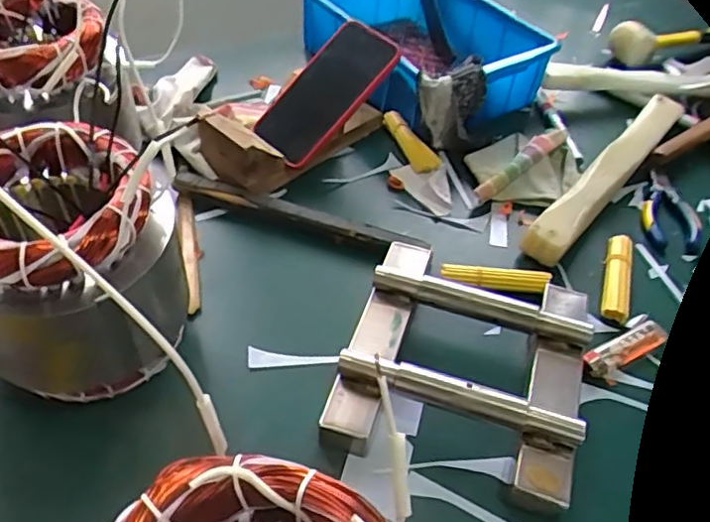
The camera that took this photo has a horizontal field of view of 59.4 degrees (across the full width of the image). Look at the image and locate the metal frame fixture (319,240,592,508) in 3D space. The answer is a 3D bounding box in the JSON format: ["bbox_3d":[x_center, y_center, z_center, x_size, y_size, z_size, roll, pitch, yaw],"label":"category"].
[{"bbox_3d":[0.088,0.075,0.494,0.180,0.043,0.196,15,47,10],"label":"metal frame fixture"}]

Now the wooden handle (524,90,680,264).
[{"bbox_3d":[0.279,-0.100,0.672,0.038,0.038,0.336,33,52,24],"label":"wooden handle"}]

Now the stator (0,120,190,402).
[{"bbox_3d":[-0.200,0.012,0.441,0.128,0.165,0.131,2,46,-2],"label":"stator"}]

